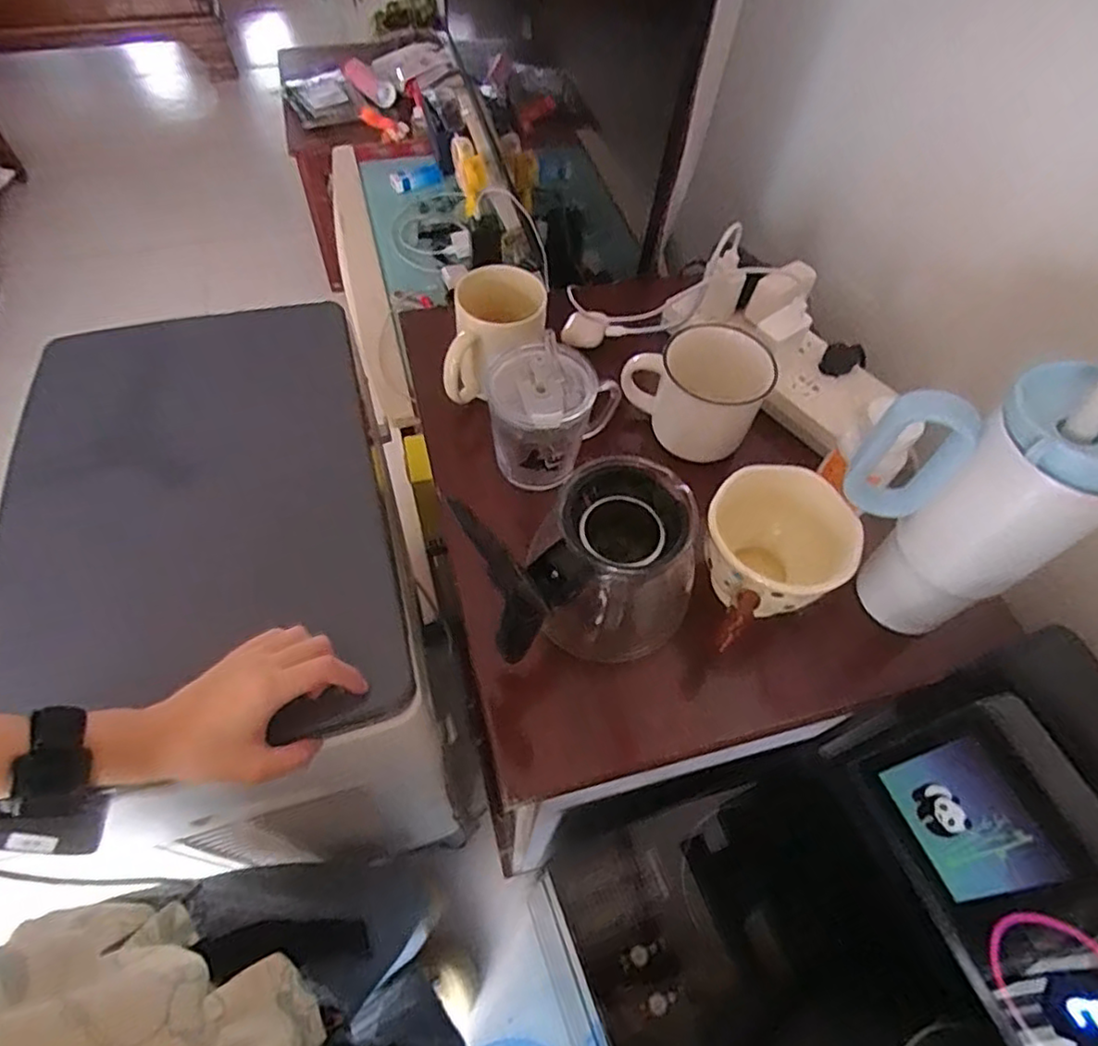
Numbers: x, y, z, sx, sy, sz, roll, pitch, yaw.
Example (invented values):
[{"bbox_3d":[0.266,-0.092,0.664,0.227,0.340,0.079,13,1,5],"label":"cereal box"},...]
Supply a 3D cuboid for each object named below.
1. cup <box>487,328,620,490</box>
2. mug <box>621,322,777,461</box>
[{"bbox_3d":[-0.005,-0.087,0.530,0.091,0.101,0.090,2,58,-3],"label":"cup"},{"bbox_3d":[0.134,-0.121,0.570,0.081,0.088,0.101,-29,64,-20],"label":"mug"}]

